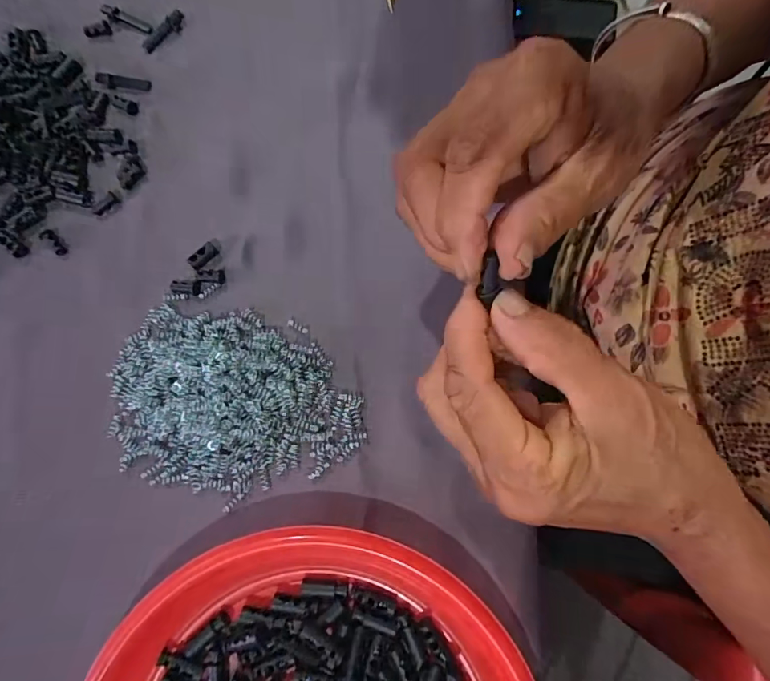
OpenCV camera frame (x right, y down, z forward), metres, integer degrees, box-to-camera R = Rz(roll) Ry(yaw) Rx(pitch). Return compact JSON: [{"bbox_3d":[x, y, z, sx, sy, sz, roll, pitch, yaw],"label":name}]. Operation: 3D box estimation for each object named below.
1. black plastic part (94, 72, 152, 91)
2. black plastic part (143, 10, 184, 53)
[{"bbox_3d":[-0.173,-0.170,0.295,0.036,0.004,0.010,7,80,1],"label":"black plastic part"},{"bbox_3d":[-0.150,-0.209,0.302,0.035,0.006,0.009,-42,83,-7],"label":"black plastic part"}]

